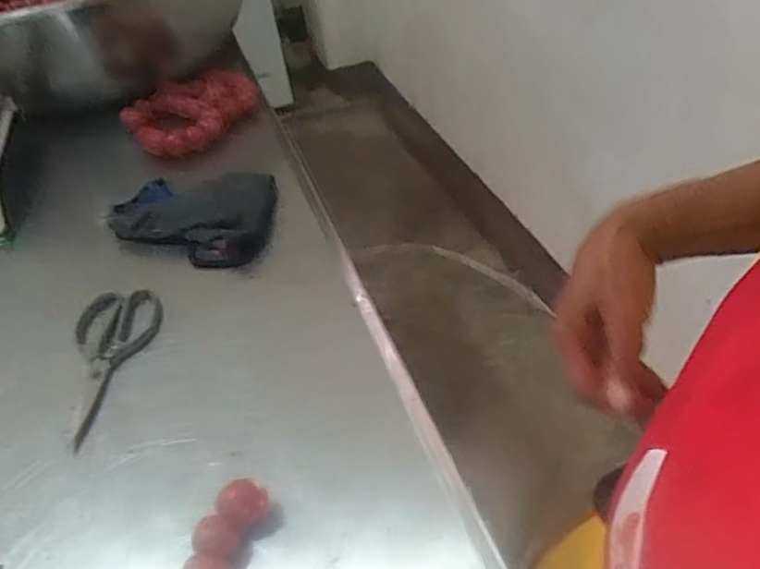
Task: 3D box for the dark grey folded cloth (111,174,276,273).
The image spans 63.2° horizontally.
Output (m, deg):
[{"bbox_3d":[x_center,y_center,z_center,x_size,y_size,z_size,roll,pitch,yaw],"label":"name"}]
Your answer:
[{"bbox_3d":[-0.234,-0.101,0.822,0.218,0.062,0.163,15,48,22],"label":"dark grey folded cloth"}]

